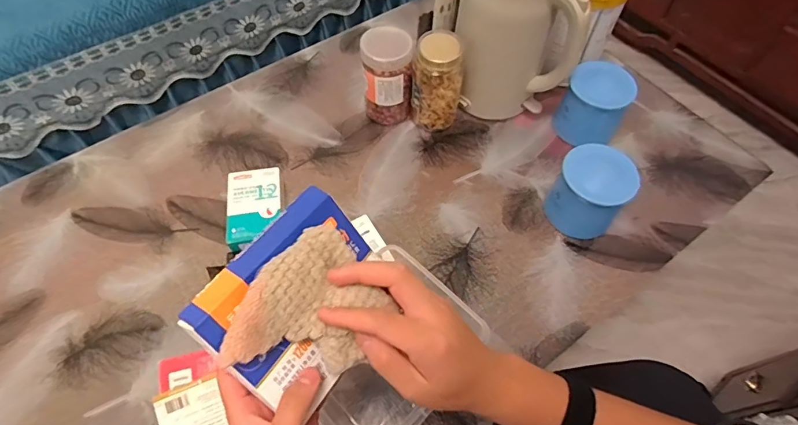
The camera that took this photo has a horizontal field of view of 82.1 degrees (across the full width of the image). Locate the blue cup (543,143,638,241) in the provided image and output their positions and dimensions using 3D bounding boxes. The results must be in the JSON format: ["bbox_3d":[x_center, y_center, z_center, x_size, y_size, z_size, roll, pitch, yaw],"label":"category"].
[{"bbox_3d":[0.276,-0.028,0.668,0.098,0.103,0.098,0,59,0],"label":"blue cup"}]

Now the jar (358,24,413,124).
[{"bbox_3d":[-0.018,-0.217,0.753,0.078,0.149,0.073,0,59,0],"label":"jar"}]

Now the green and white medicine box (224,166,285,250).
[{"bbox_3d":[-0.211,-0.003,0.679,0.078,0.037,0.130,-8,59,-5],"label":"green and white medicine box"}]

